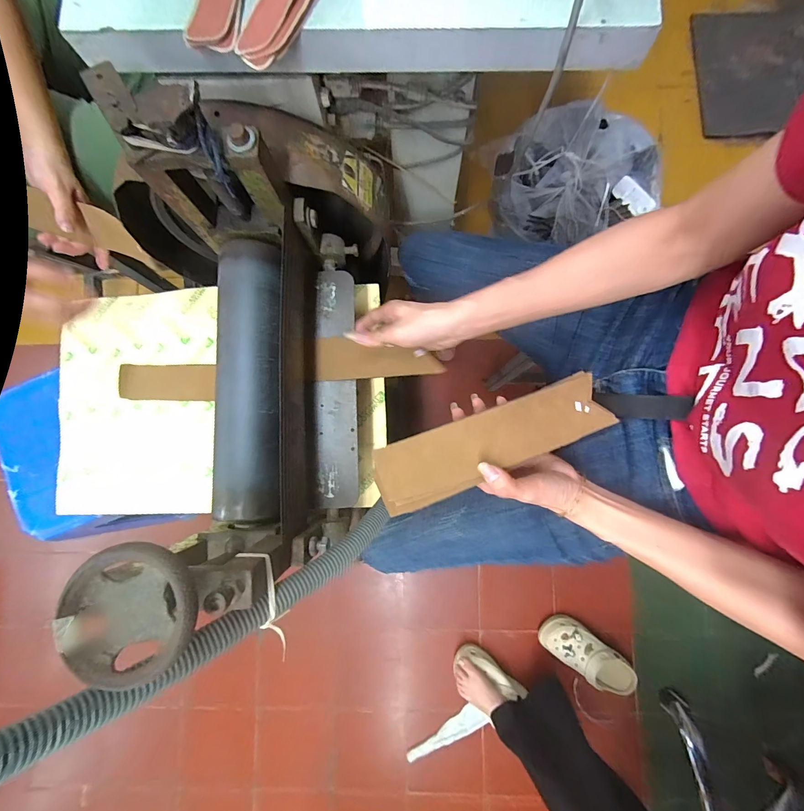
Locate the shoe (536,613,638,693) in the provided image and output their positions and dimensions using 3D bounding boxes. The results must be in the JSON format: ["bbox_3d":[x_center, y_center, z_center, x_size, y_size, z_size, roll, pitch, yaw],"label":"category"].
[{"bbox_3d":[0.471,0.628,0.934,0.233,0.100,0.100,35,86,4],"label":"shoe"}]

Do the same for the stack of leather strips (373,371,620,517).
[{"bbox_3d":[0.086,0.035,0.360,0.236,0.036,0.065,-22,80,3],"label":"stack of leather strips"}]

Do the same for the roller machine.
[{"bbox_3d":[-0.140,-0.058,0.372,0.228,0.240,0.494,0,84,1],"label":"roller machine"}]

